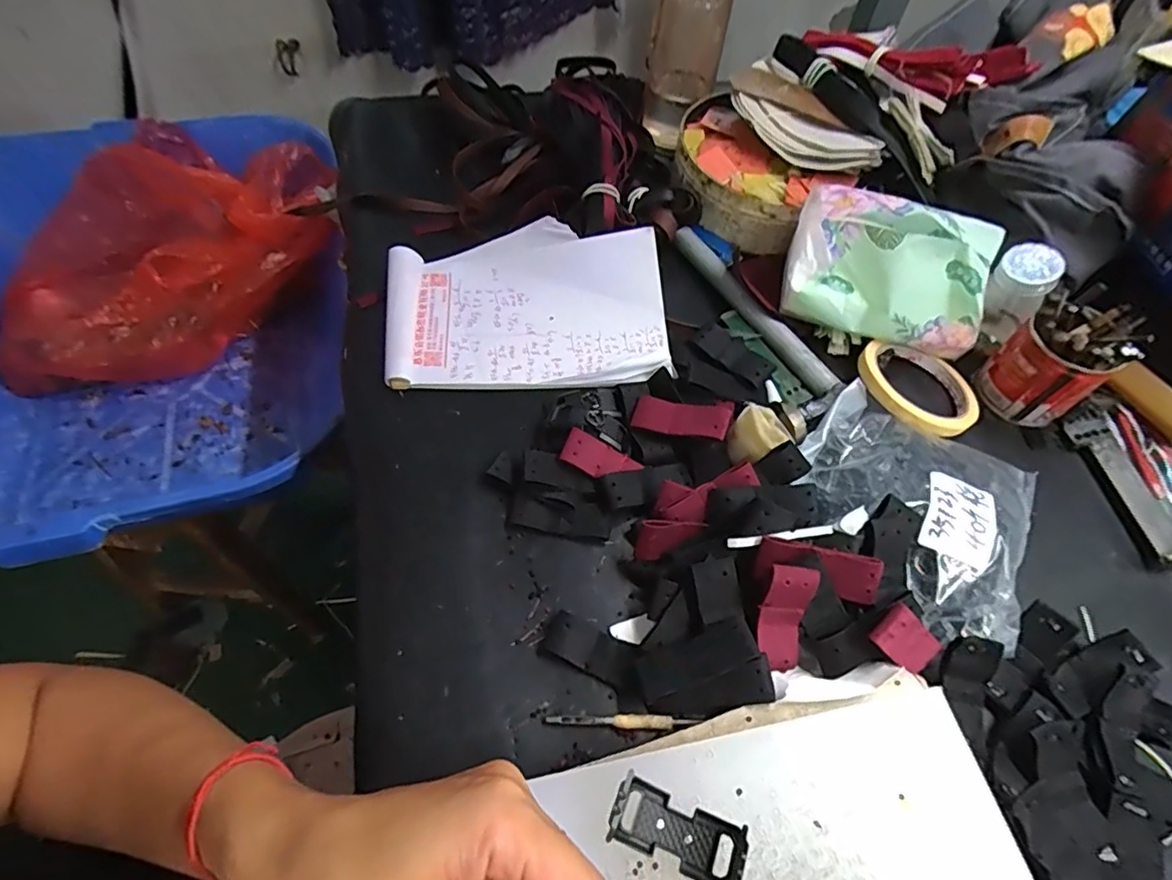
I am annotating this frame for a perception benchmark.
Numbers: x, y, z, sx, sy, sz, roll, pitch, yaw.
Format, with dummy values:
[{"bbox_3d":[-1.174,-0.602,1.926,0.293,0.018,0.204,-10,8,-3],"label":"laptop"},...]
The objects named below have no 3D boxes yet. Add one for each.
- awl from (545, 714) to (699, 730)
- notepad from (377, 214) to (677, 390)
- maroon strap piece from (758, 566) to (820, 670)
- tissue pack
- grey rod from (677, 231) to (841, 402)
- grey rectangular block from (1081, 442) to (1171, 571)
[{"bbox_3d":[0.020,0.156,0.316,0.085,0.004,0.008,2,58,-1],"label":"awl"},{"bbox_3d":[-0.051,-0.110,0.455,0.216,0.029,0.148,-7,60,-1],"label":"notepad"},{"bbox_3d":[0.110,0.098,0.316,0.027,0.063,0.014,3,22,5],"label":"maroon strap piece"},{"bbox_3d":[0.235,-0.134,0.440,0.154,0.072,0.084,21,59,9],"label":"tissue pack"},{"bbox_3d":[0.137,-0.111,0.475,0.021,0.015,0.199,-24,62,-17],"label":"grey rod"},{"bbox_3d":[0.387,0.043,0.402,0.021,0.017,0.092,-9,60,-2],"label":"grey rectangular block"}]

